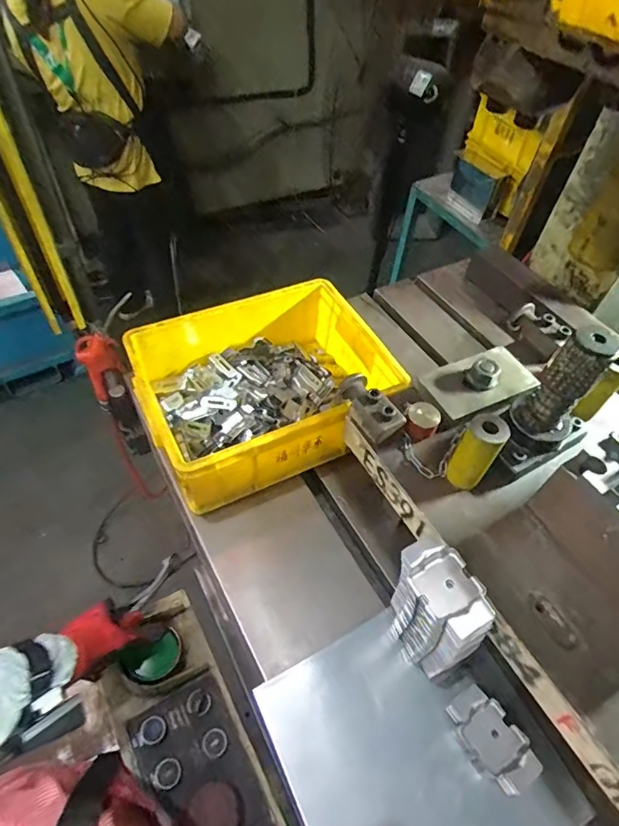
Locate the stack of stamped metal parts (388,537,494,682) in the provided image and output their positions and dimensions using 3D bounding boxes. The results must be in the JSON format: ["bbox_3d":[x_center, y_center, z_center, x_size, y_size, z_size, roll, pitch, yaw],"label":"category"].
[{"bbox_3d":[0.120,0.210,0.491,0.057,0.182,0.103,-20,56,-20],"label":"stack of stamped metal parts"}]

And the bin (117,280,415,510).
[{"bbox_3d":[-0.068,-0.038,0.709,0.331,0.122,0.255,-19,56,-19],"label":"bin"}]

